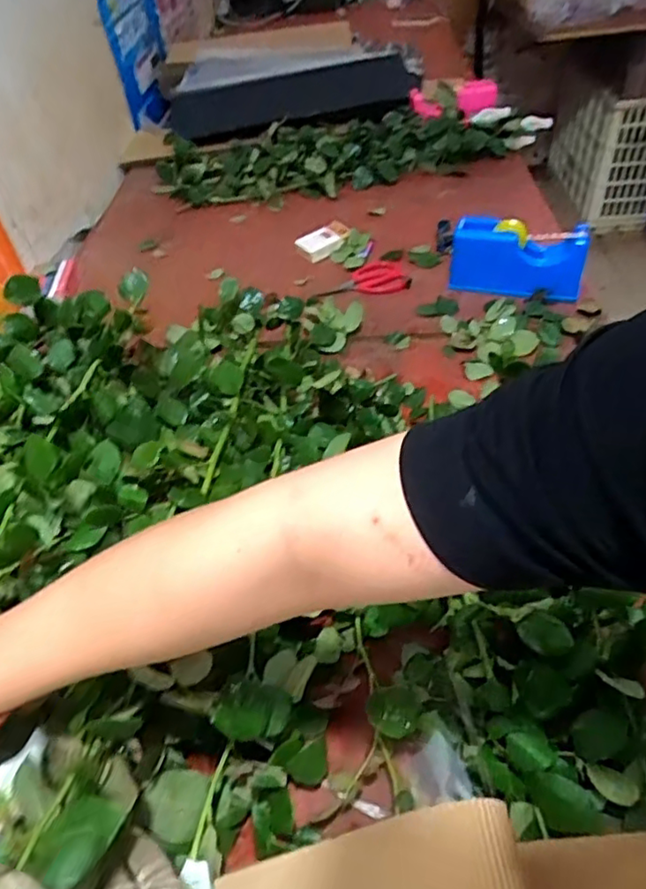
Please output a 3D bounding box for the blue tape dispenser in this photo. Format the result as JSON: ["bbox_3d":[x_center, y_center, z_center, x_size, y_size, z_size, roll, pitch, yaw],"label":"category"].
[{"bbox_3d":[0.294,-0.281,0.946,0.206,0.112,0.059,10,48,17],"label":"blue tape dispenser"}]

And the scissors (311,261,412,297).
[{"bbox_3d":[0.063,-0.274,1.019,0.156,0.015,0.084,-12,45,-4],"label":"scissors"}]

